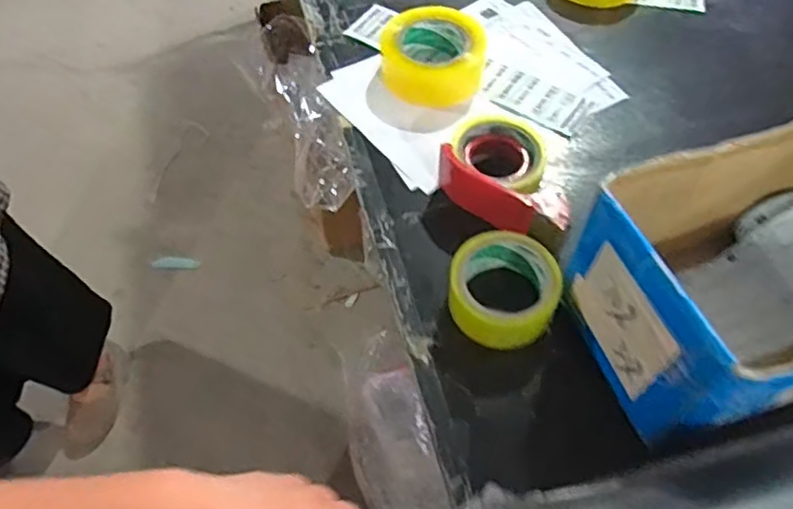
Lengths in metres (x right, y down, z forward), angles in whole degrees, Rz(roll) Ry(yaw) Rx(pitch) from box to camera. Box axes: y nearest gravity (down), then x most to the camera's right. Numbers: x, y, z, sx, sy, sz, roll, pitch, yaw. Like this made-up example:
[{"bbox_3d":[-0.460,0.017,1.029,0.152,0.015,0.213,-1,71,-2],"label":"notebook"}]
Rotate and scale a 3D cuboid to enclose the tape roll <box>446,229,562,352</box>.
[{"bbox_3d":[0.098,0.036,0.576,0.096,0.050,0.103,0,58,1],"label":"tape roll"}]

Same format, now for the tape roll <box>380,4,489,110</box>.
[{"bbox_3d":[0.045,-0.234,0.745,0.120,0.053,0.129,0,58,1],"label":"tape roll"}]

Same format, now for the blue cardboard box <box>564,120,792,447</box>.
[{"bbox_3d":[0.306,0.027,0.524,0.277,0.169,0.188,-20,60,-11],"label":"blue cardboard box"}]

